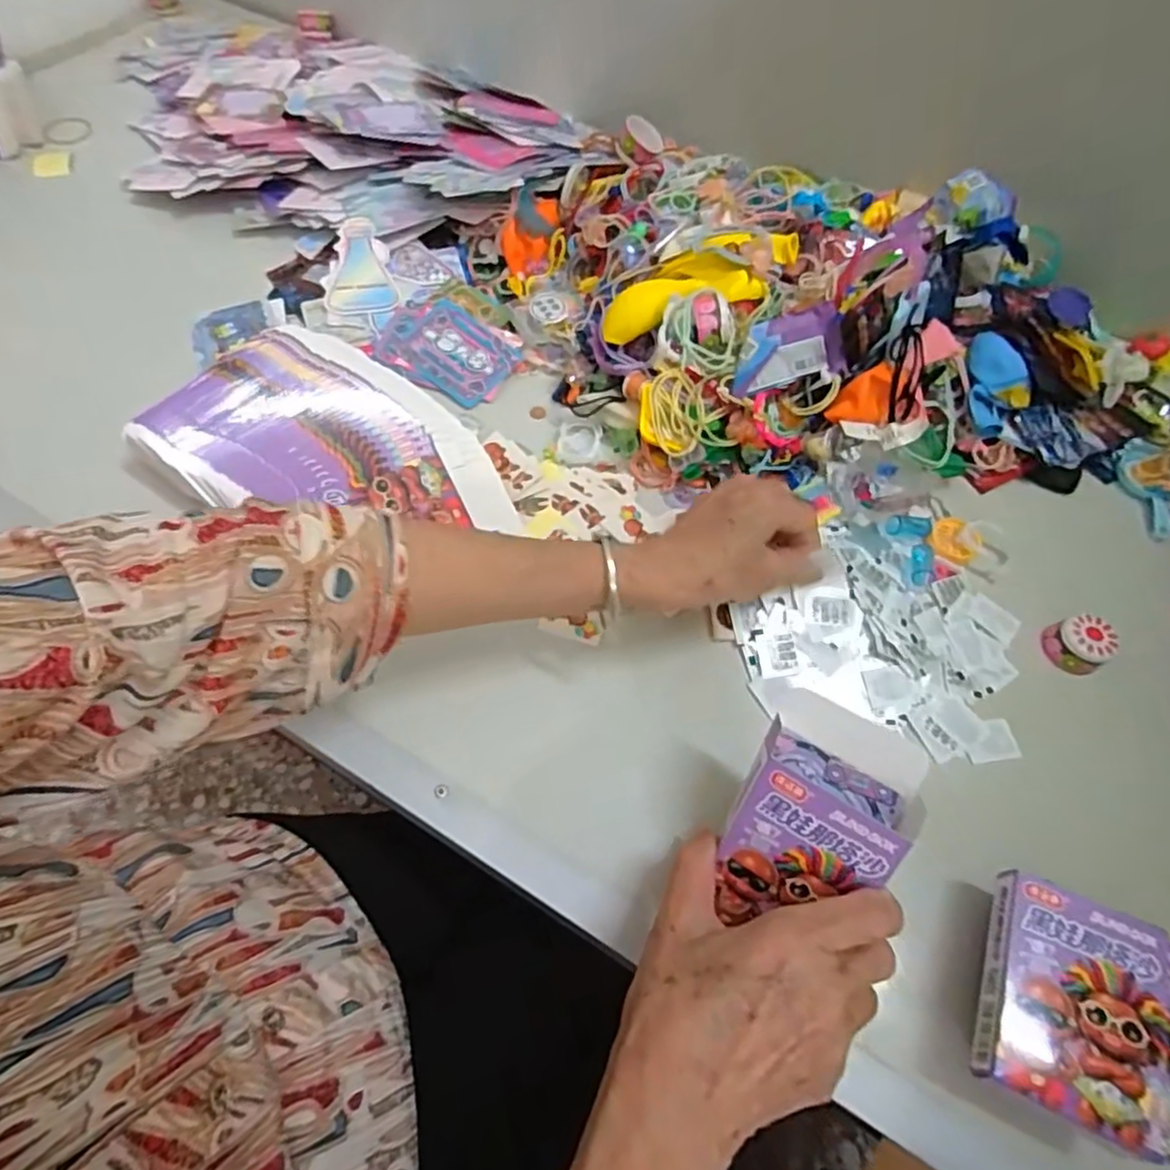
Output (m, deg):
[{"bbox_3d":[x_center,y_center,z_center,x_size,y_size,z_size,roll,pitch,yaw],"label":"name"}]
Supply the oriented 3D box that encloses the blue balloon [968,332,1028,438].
[{"bbox_3d":[0.299,-0.146,0.492,0.038,0.020,0.080,11,83,4],"label":"blue balloon"}]

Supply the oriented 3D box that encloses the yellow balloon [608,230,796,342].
[{"bbox_3d":[0.079,-0.212,0.468,0.144,0.027,0.048,-23,65,3],"label":"yellow balloon"}]

